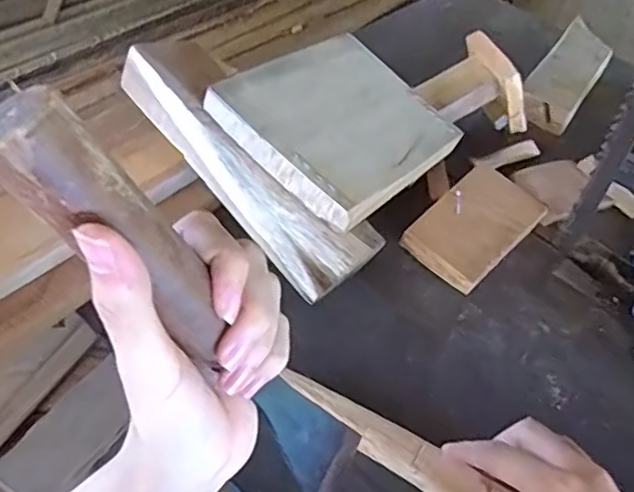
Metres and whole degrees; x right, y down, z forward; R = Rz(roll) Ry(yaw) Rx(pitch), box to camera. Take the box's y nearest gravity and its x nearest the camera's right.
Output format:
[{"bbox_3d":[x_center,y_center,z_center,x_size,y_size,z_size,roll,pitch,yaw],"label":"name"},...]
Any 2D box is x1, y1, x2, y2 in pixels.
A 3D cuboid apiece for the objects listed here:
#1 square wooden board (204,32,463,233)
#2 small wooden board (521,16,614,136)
[{"bbox_3d":[0.022,-0.100,0.500,0.144,0.021,0.176,43,47,11],"label":"square wooden board"},{"bbox_3d":[0.266,-0.182,0.660,0.058,0.028,0.175,30,52,18],"label":"small wooden board"}]

